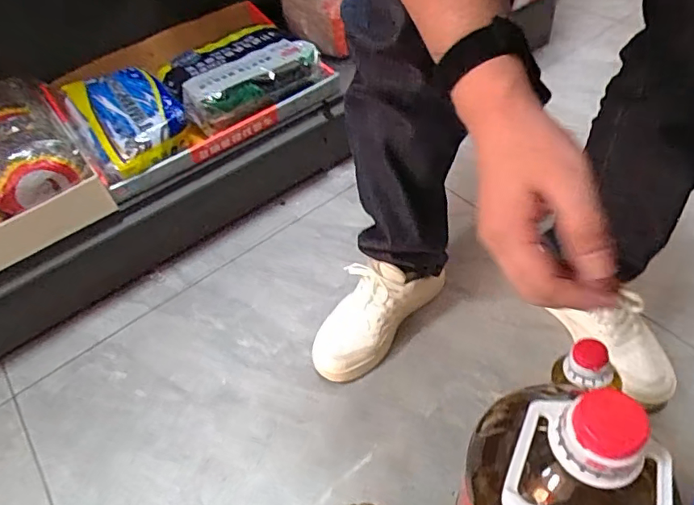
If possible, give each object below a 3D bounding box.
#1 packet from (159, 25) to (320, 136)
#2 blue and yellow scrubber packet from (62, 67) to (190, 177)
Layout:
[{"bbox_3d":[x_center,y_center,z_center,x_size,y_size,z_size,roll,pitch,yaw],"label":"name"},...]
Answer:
[{"bbox_3d":[-0.182,-0.315,0.865,0.252,0.052,0.175,-36,53,-22],"label":"packet"},{"bbox_3d":[-0.352,-0.229,0.813,0.149,0.062,0.219,-33,52,-20],"label":"blue and yellow scrubber packet"}]

